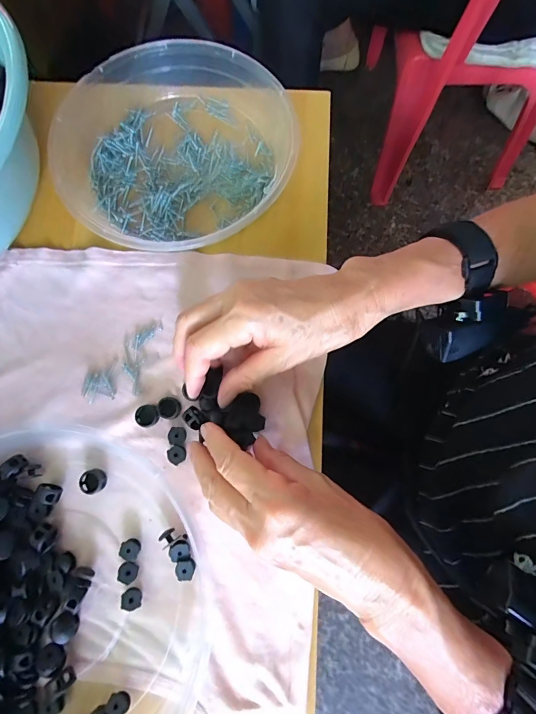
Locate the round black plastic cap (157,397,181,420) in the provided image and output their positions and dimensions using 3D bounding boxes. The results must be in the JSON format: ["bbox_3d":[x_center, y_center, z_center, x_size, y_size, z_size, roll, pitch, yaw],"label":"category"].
[{"bbox_3d":[-0.077,0.040,0.296,0.017,0.005,0.016,0,75,1],"label":"round black plastic cap"}]

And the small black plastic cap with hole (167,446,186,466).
[{"bbox_3d":[-0.068,0.074,0.288,0.013,0.009,0.013,0,75,1],"label":"small black plastic cap with hole"}]

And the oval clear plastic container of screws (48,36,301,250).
[{"bbox_3d":[-0.079,-0.180,0.336,0.204,0.038,0.197,-2,75,0],"label":"oval clear plastic container of screws"}]

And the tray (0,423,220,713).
[{"bbox_3d":[-0.158,0.166,0.252,0.234,0.030,0.224,0,75,1],"label":"tray"}]

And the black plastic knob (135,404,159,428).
[{"bbox_3d":[-0.094,0.046,0.295,0.016,0.009,0.017,0,75,1],"label":"black plastic knob"}]

